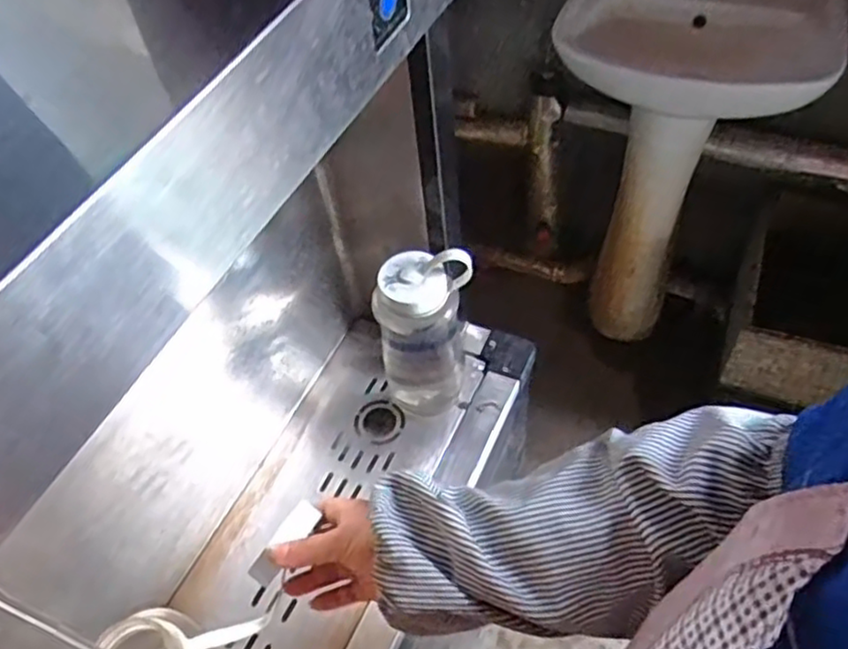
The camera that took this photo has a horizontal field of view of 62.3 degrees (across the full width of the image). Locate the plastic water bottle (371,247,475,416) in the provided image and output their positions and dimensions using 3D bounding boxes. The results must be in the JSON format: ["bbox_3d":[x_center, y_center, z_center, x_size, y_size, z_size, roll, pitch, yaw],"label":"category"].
[{"bbox_3d":[0.001,0.008,0.717,0.091,0.199,0.067,-30,55,-17],"label":"plastic water bottle"}]

